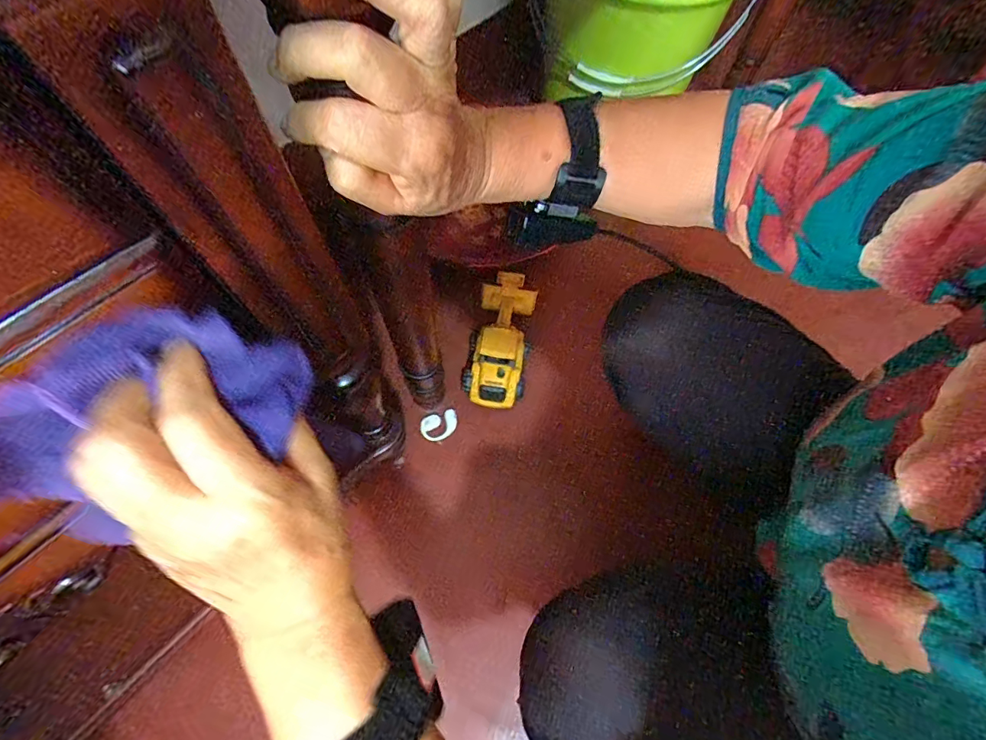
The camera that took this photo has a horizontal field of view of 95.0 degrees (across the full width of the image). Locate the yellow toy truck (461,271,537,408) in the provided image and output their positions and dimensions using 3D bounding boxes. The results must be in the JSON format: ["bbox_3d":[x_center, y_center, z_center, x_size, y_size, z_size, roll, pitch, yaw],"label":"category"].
[{"bbox_3d":[0.010,-0.049,0.685,0.096,0.089,0.208,8,65,2],"label":"yellow toy truck"}]

